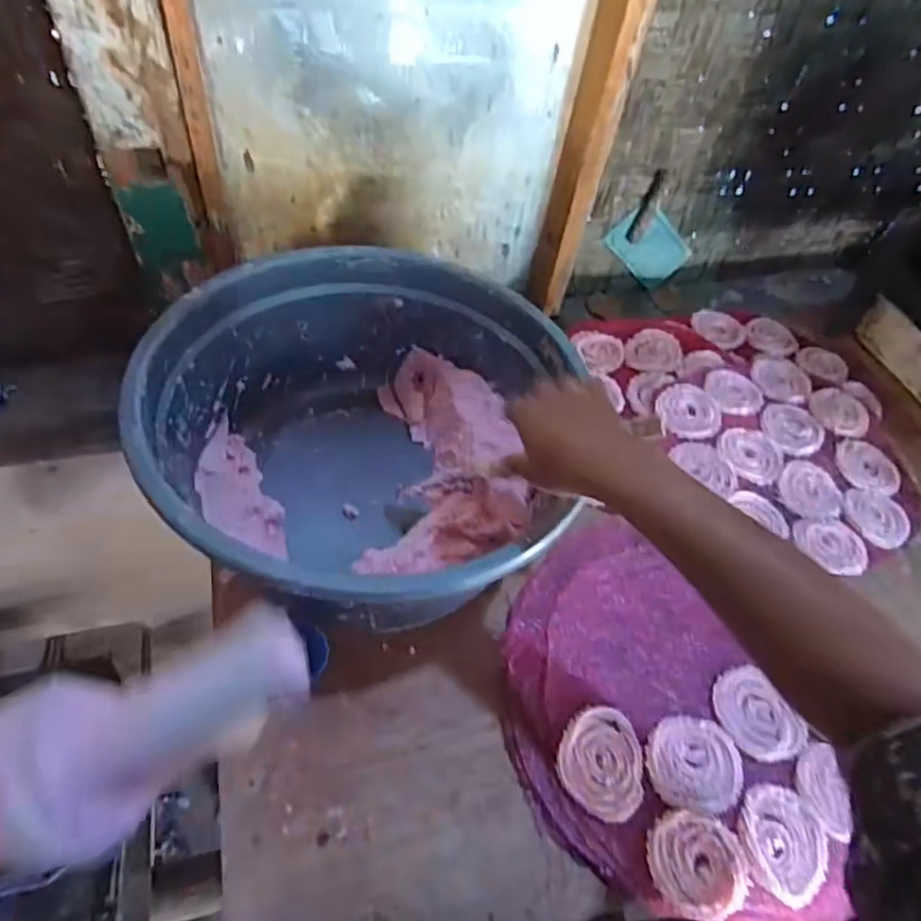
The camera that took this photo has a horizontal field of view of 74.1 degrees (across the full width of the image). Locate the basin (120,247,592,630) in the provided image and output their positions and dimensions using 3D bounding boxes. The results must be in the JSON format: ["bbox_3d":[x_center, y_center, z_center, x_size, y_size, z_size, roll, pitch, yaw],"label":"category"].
[{"bbox_3d":[-0.095,-0.018,0.637,0.395,0.236,0.361,3,53,-4],"label":"basin"}]

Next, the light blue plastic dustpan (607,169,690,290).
[{"bbox_3d":[0.312,-0.379,1.025,0.113,0.176,0.035,-31,43,18],"label":"light blue plastic dustpan"}]

